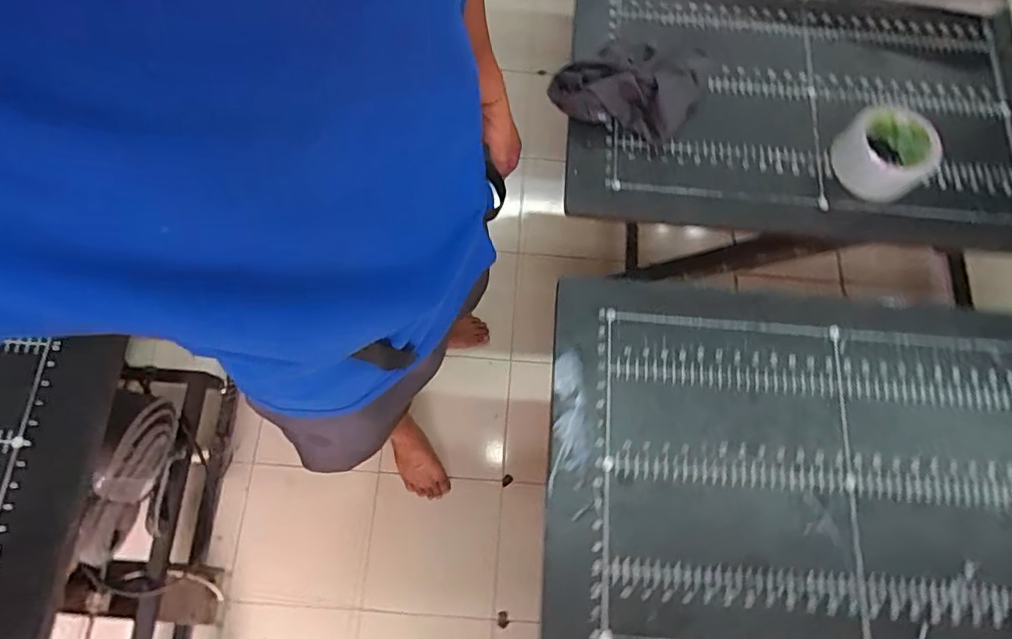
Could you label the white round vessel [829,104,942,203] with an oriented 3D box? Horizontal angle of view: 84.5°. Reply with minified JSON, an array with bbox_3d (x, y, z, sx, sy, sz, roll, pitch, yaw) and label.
[{"bbox_3d":[0.452,-0.201,0.666,0.117,0.048,0.105,-33,78,-10],"label":"white round vessel"}]

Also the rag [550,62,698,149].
[{"bbox_3d":[0.139,-0.273,0.676,0.173,0.063,0.087,16,74,3],"label":"rag"}]

